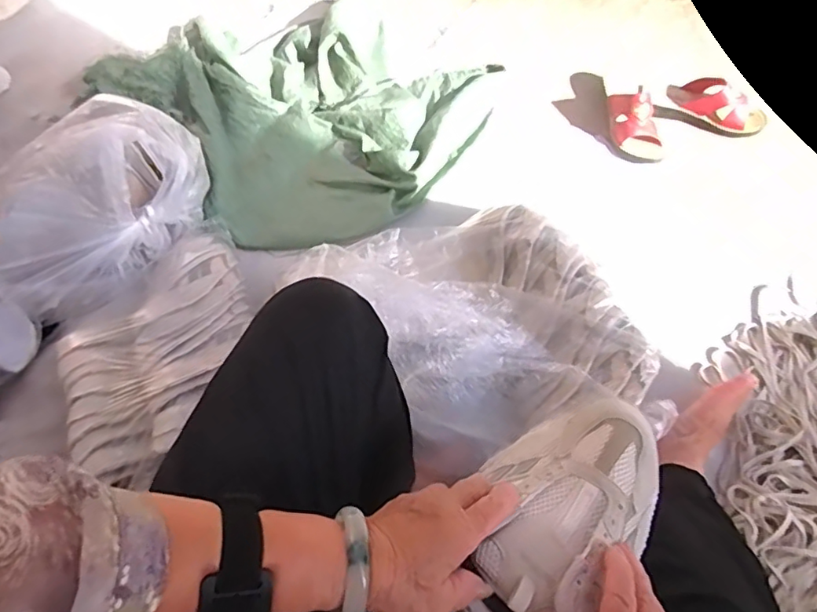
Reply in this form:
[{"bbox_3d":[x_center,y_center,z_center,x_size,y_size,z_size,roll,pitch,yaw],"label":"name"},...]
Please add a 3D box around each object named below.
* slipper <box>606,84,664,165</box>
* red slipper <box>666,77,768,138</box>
[{"bbox_3d":[0.439,-0.351,1.043,0.089,0.078,0.148,-2,64,2],"label":"slipper"},{"bbox_3d":[0.611,-0.402,1.061,0.194,0.058,0.082,26,68,14],"label":"red slipper"}]

